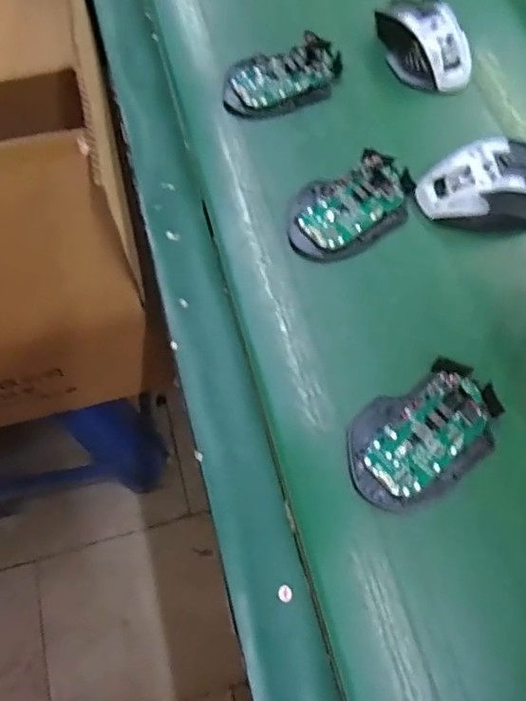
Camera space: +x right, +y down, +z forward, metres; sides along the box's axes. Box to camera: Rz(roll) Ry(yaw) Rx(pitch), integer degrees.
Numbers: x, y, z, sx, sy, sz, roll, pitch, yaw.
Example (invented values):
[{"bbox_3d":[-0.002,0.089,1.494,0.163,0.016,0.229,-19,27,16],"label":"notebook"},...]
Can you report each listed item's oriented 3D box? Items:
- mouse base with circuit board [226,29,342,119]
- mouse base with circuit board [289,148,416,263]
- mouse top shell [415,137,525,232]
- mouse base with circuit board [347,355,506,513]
[{"bbox_3d":[0.018,-0.257,0.526,0.116,0.017,0.064,-18,68,-9],"label":"mouse base with circuit board"},{"bbox_3d":[0.073,-0.120,0.464,0.116,0.018,0.070,-30,70,-13],"label":"mouse base with circuit board"},{"bbox_3d":[0.180,-0.135,0.461,0.094,0.036,0.068,-8,67,-5],"label":"mouse top shell"},{"bbox_3d":[0.111,0.058,0.386,0.113,0.020,0.075,-35,71,-15],"label":"mouse base with circuit board"}]

